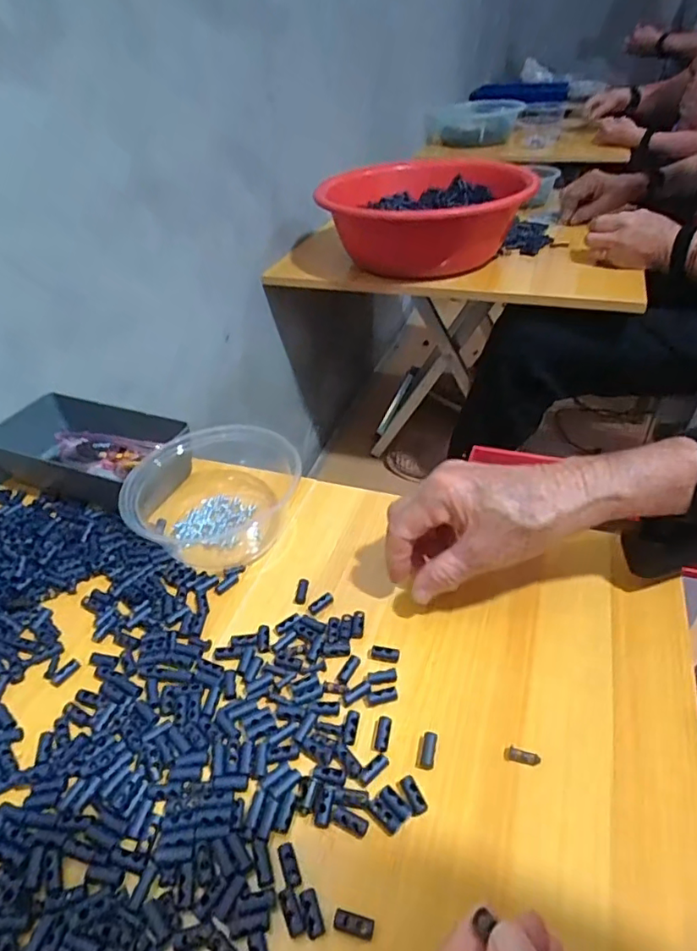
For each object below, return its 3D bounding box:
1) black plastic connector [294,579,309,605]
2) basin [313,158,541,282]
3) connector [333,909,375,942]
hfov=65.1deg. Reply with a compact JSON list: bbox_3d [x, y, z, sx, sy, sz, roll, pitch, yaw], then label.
[{"bbox_3d":[-0.035,0.086,0.407,0.008,0.004,0.022,3,40,8],"label":"black plastic connector"},{"bbox_3d":[0.124,-0.423,0.908,0.313,0.123,0.328,-2,39,2],"label":"basin"},{"bbox_3d":[0.002,0.207,0.252,0.019,0.004,0.008,7,41,13],"label":"connector"}]

